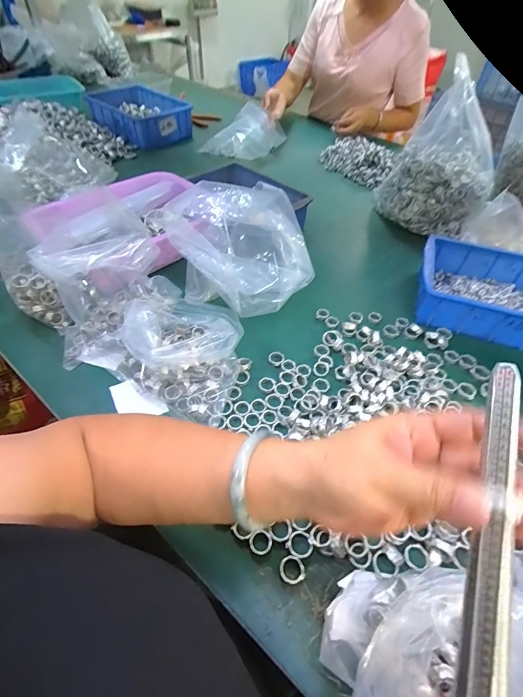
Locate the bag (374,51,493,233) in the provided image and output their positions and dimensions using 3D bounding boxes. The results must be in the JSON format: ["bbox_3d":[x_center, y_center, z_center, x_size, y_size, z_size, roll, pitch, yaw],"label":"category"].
[{"bbox_3d":[0.358,-0.370,0.708,0.169,0.242,0.184,6,49,1],"label":"bag"}]

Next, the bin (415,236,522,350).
[{"bbox_3d":[0.381,-0.093,0.564,0.233,0.066,0.167,18,50,12],"label":"bin"}]

